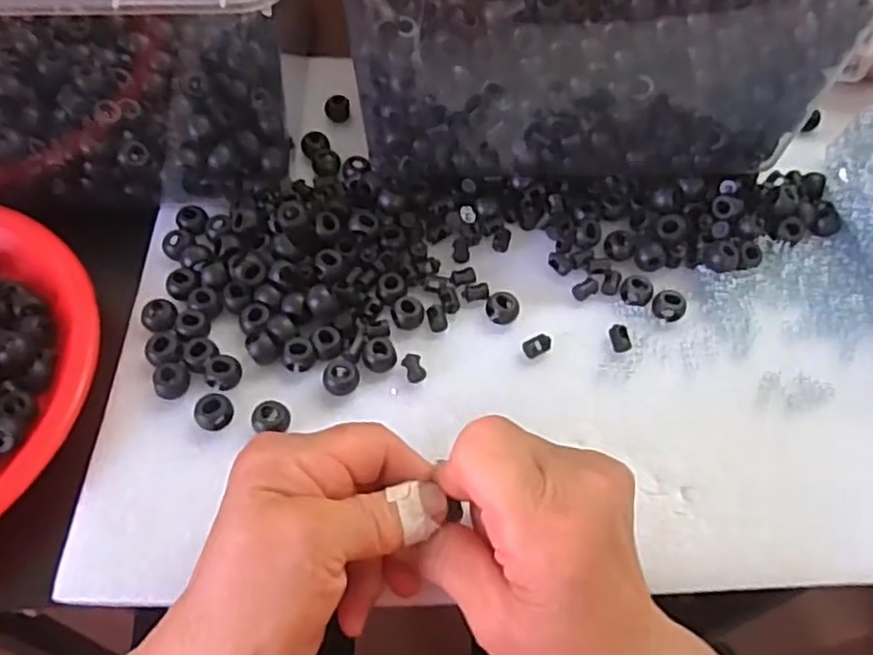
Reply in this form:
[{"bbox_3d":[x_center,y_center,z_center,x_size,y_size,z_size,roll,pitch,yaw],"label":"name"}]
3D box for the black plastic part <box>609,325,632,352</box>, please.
[{"bbox_3d":[0.098,0.005,0.371,0.010,0.004,0.015,-7,57,-8],"label":"black plastic part"}]

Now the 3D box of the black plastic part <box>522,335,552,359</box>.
[{"bbox_3d":[0.053,0.009,0.367,0.015,0.006,0.009,-24,61,-18],"label":"black plastic part"}]

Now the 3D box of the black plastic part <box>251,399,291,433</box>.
[{"bbox_3d":[-0.078,0.044,0.334,0.017,0.012,0.014,-2,56,-5],"label":"black plastic part"}]

